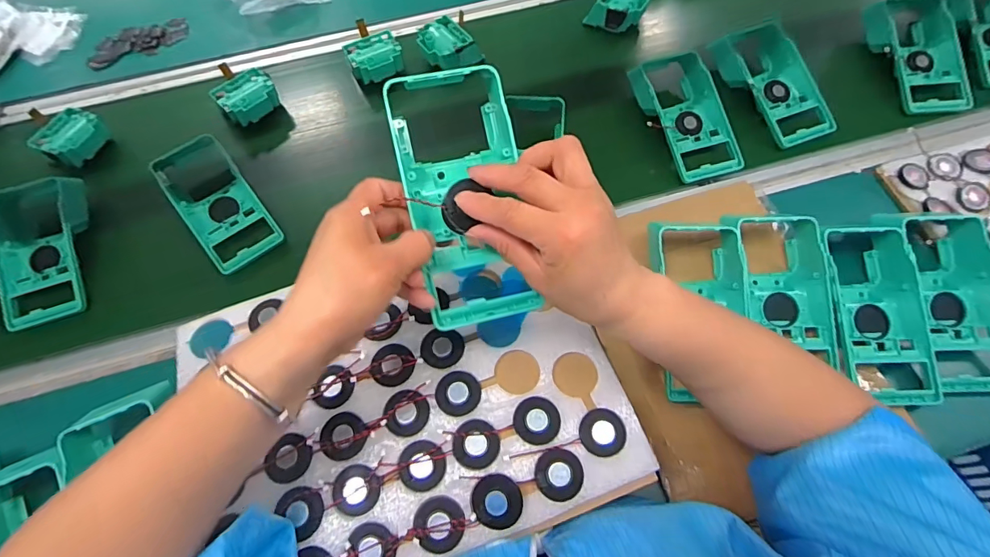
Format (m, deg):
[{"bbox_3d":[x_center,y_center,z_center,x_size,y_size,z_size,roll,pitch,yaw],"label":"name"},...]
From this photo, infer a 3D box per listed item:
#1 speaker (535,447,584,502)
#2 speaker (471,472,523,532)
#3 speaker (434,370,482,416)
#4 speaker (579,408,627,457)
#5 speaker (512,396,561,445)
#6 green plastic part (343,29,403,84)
[{"bbox_3d":[0.046,0.138,0.325,0.033,0.004,0.034,-11,64,-3],"label":"speaker"},{"bbox_3d":[0.002,0.153,0.315,0.033,0.007,0.033,-14,64,-4],"label":"speaker"},{"bbox_3d":[-0.028,0.087,0.350,0.034,0.004,0.033,-1,64,2],"label":"speaker"},{"bbox_3d":[0.080,0.113,0.337,0.033,0.004,0.032,-8,64,-1],"label":"speaker"},{"bbox_3d":[0.031,0.105,0.340,0.034,0.004,0.033,-1,64,2],"label":"speaker"},{"bbox_3d":[-0.177,-0.326,0.674,0.078,0.026,0.076,-24,64,-8],"label":"green plastic part"}]

